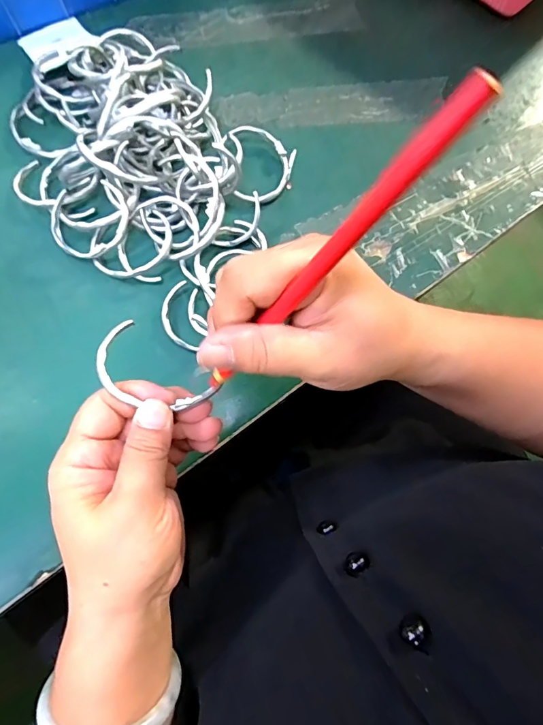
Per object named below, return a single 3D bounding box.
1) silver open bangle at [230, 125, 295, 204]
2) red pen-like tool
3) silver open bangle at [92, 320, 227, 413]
[{"bbox_3d":[-0.012,-0.159,0.339,0.055,0.009,0.066,21,75,-8],"label":"silver open bangle"},{"bbox_3d":[0.014,-0.033,0.167,0.006,0.167,0.009,-21,73,-45],"label":"red pen-like tool"},{"bbox_3d":[-0.063,0.006,0.217,0.065,0.004,0.036,35,61,5],"label":"silver open bangle"}]

